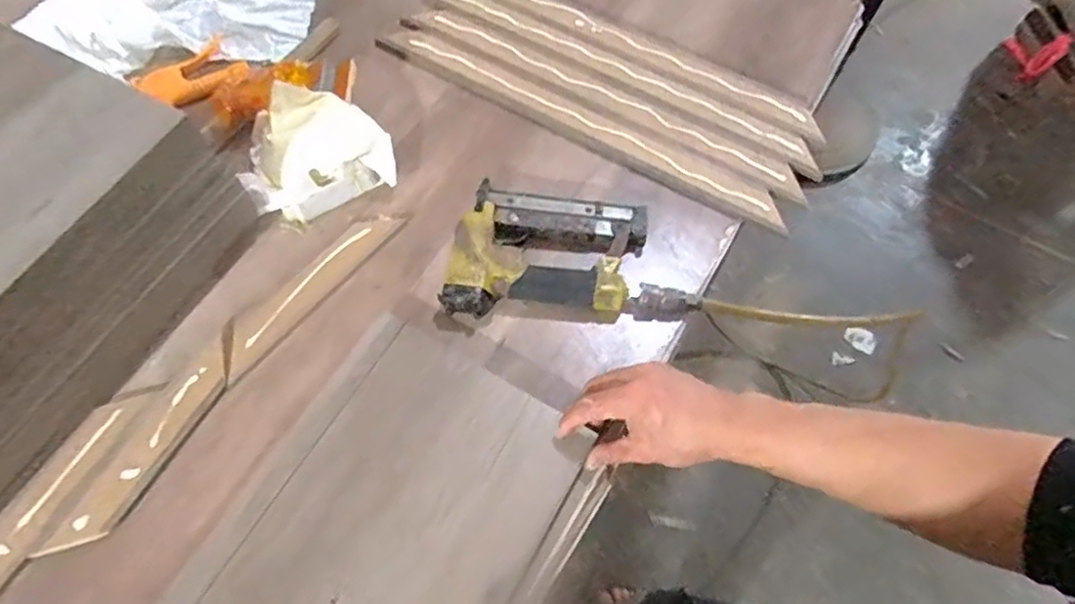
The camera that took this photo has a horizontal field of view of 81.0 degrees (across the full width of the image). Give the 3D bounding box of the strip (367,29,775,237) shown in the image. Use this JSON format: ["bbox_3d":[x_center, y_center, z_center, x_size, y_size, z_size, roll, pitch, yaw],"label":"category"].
[{"bbox_3d":[0.043,-0.209,0.721,0.499,0.018,0.047,28,66,11],"label":"strip"}]

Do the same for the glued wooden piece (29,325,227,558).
[{"bbox_3d":[-0.339,0.121,0.550,0.047,0.010,0.210,26,66,10],"label":"glued wooden piece"}]

